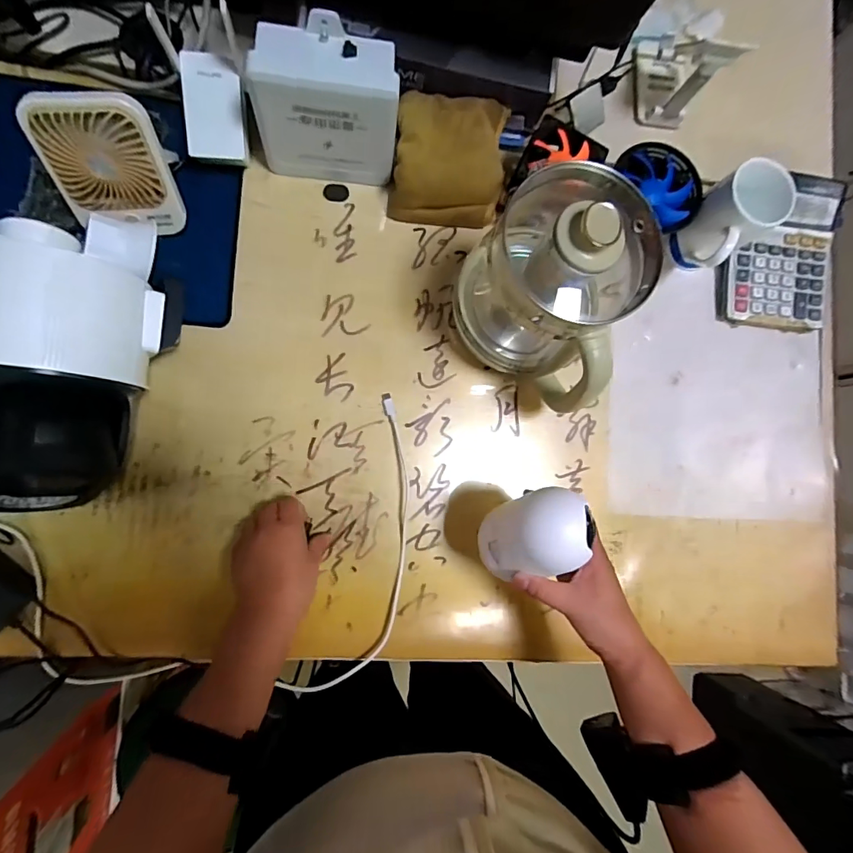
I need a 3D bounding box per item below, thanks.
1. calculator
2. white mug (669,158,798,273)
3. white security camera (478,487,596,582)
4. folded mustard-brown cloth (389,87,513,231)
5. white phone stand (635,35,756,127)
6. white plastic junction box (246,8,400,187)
[{"bbox_3d":[0.447,-0.221,0.576,0.149,0.042,0.193,8,84,-7],"label":"calculator"},{"bbox_3d":[0.334,-0.231,0.522,0.099,0.110,0.073,-34,90,-9],"label":"white mug"},{"bbox_3d":[0.095,0.091,0.404,0.098,0.058,0.068,-12,83,22],"label":"white security camera"},{"bbox_3d":[0.024,-0.300,0.524,0.124,0.052,0.130,6,85,-7],"label":"folded mustard-brown cloth"},{"bbox_3d":[0.304,-0.439,0.538,0.066,0.107,0.107,-5,86,-8],"label":"white phone stand"},{"bbox_3d":[-0.097,-0.319,0.466,0.133,0.128,0.082,8,85,-7],"label":"white plastic junction box"}]

